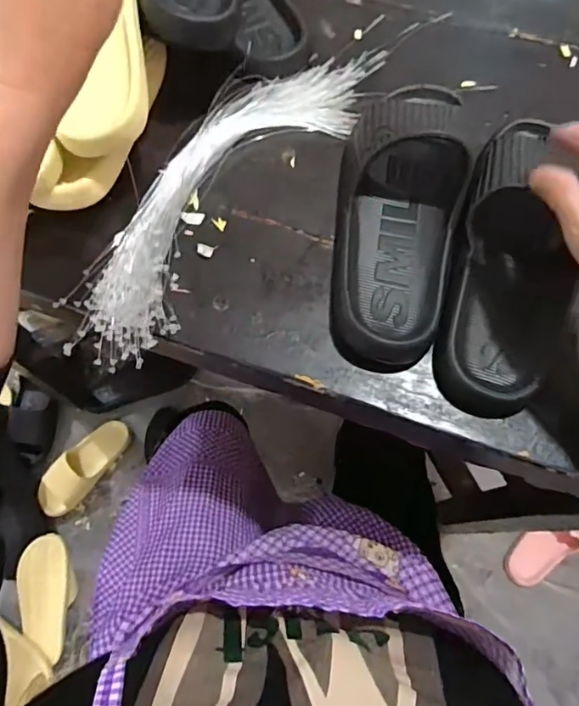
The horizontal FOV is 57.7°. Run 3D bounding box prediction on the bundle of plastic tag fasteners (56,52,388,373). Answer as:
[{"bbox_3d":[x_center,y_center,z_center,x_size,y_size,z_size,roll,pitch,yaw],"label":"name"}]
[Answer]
[{"bbox_3d":[-0.047,-0.164,0.468,0.107,0.028,0.409,35,72,12],"label":"bundle of plastic tag fasteners"}]

